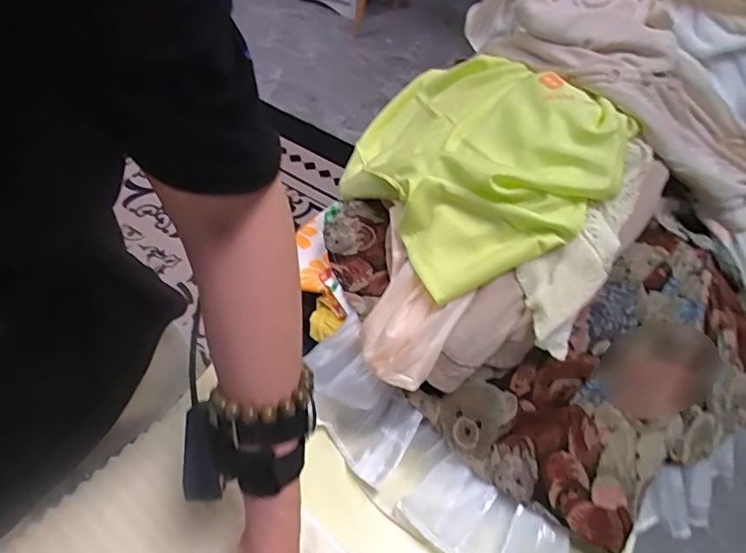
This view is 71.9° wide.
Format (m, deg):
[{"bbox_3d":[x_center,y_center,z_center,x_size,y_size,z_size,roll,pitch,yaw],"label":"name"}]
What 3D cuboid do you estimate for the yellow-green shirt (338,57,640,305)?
[{"bbox_3d":[0.097,-0.150,0.589,0.227,0.173,0.357,-17,57,-18],"label":"yellow-green shirt"}]

